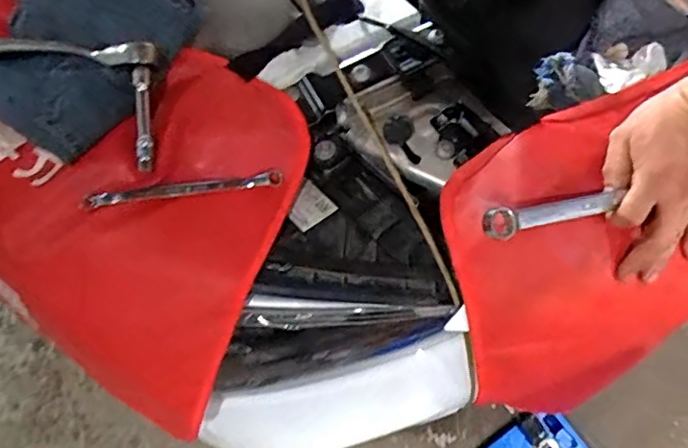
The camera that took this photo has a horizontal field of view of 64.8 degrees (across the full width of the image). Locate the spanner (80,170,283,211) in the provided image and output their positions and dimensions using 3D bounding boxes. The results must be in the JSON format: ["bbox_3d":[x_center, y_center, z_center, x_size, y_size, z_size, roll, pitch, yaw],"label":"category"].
[{"bbox_3d":[-0.139,-0.031,0.478,0.169,0.013,0.013,-9,66,-19],"label":"spanner"}]

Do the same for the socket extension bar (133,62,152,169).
[{"bbox_3d":[-0.173,-0.090,0.468,0.013,0.008,0.089,-3,87,2],"label":"socket extension bar"}]

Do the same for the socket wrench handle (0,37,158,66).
[{"bbox_3d":[-0.261,-0.148,0.463,0.192,0.015,0.022,3,68,4],"label":"socket wrench handle"}]

